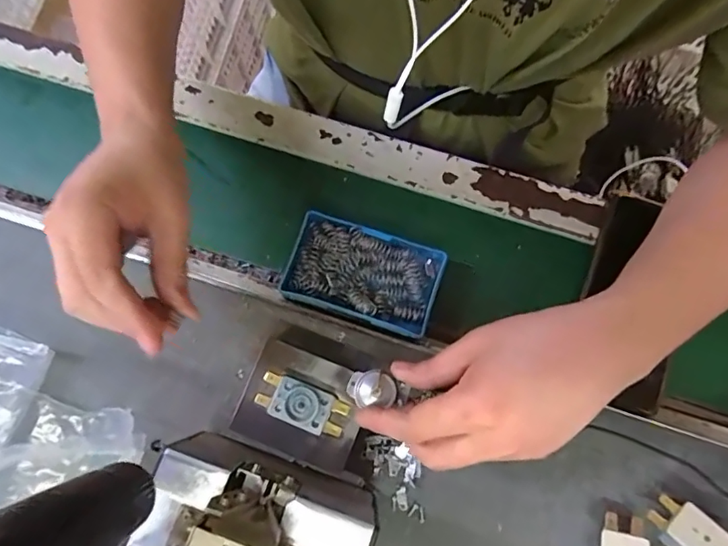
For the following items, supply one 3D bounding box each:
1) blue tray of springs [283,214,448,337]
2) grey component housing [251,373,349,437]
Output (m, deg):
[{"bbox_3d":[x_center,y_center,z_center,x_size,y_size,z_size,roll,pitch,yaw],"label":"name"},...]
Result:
[{"bbox_3d":[-0.001,0.002,0.400,0.112,0.027,0.069,17,79,4],"label":"blue tray of springs"},{"bbox_3d":[-0.041,0.087,0.337,0.059,0.012,0.027,23,74,2],"label":"grey component housing"}]

